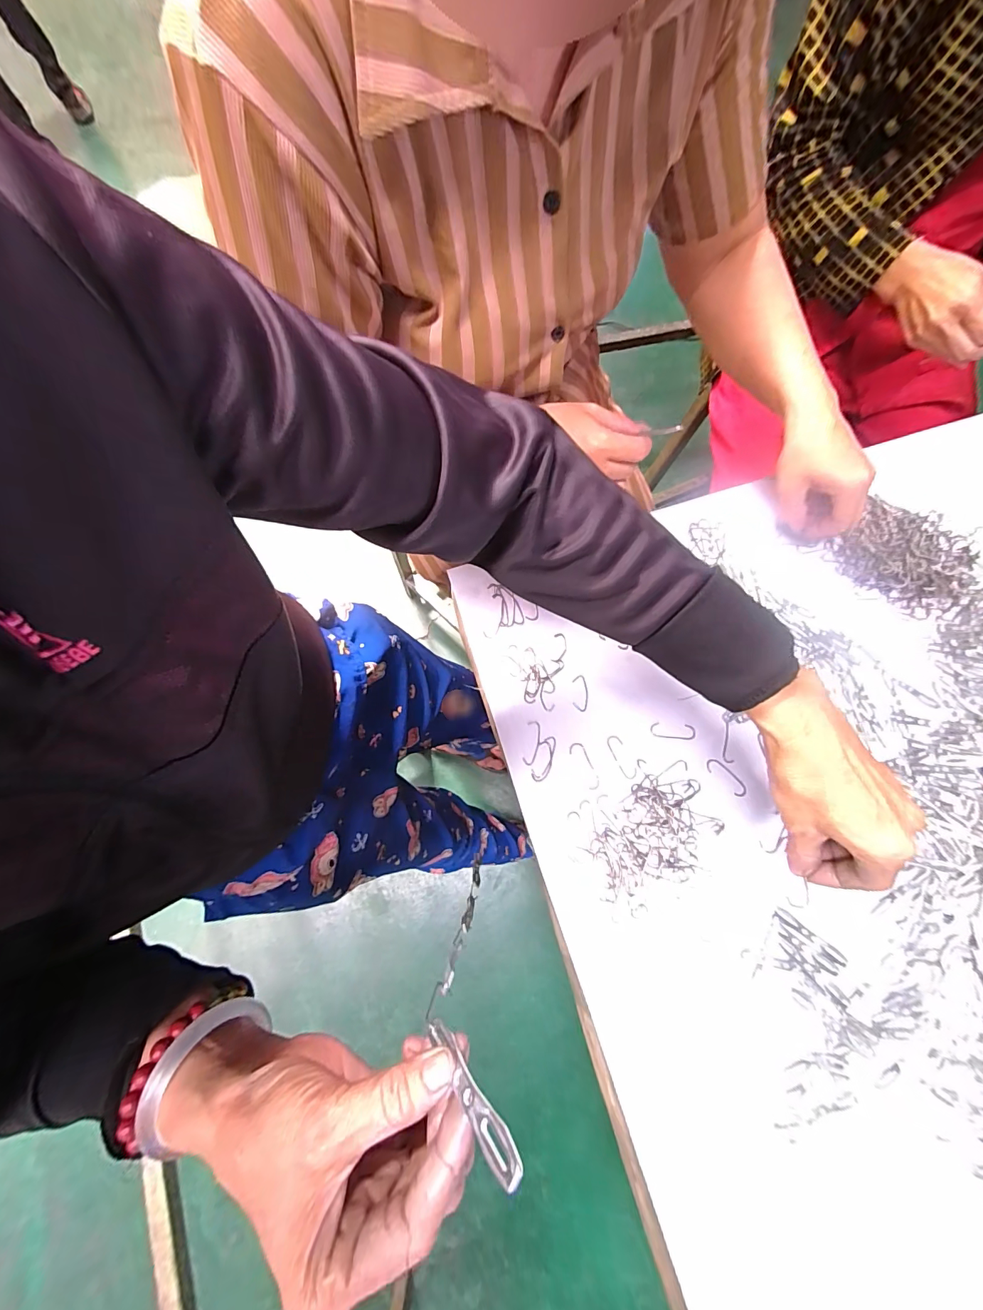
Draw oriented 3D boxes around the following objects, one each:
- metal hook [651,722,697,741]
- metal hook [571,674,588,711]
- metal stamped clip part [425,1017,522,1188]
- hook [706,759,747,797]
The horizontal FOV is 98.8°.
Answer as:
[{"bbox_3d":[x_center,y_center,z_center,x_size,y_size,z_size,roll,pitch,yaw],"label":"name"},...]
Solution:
[{"bbox_3d":[0.178,0.074,0.411,0.044,0.004,0.015,4,73,1],"label":"metal hook"},{"bbox_3d":[0.089,0.038,0.420,0.016,0.004,0.036,0,73,0],"label":"metal hook"},{"bbox_3d":[-0.009,0.174,0.167,0.005,0.066,0.009,38,73,-27],"label":"metal stamped clip part"},{"bbox_3d":[0.224,0.116,0.400,0.042,0.004,0.017,44,78,11],"label":"hook"}]

